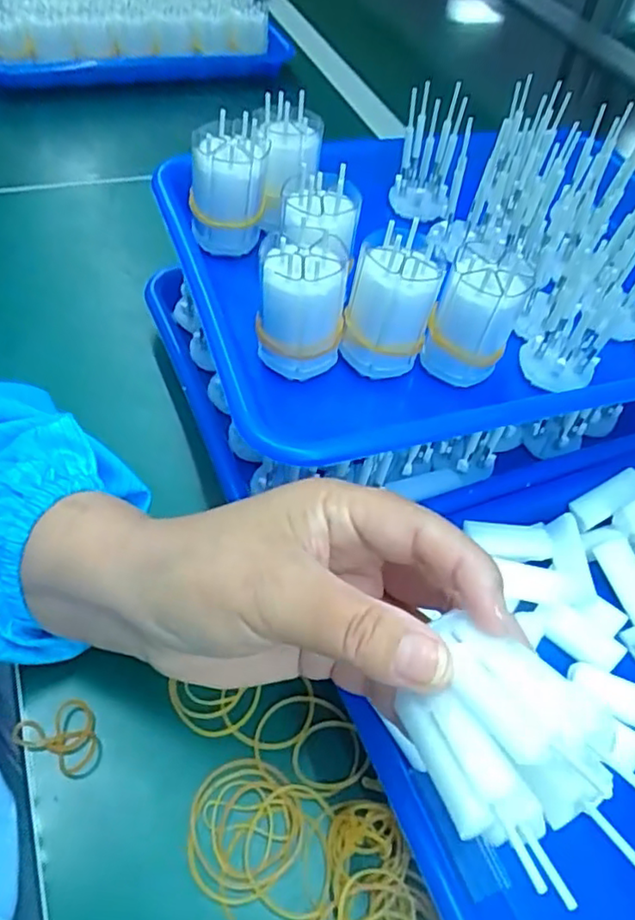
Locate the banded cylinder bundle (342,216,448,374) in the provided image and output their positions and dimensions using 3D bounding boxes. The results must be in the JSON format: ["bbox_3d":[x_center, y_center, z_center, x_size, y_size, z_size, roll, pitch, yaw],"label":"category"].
[{"bbox_3d":[0.034,-0.071,0.305,0.039,0.069,0.030,9,51,-3],"label":"banded cylinder bundle"}]

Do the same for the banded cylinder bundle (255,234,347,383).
[{"bbox_3d":[-0.008,-0.073,0.296,0.041,0.060,0.034,9,51,-3],"label":"banded cylinder bundle"}]

